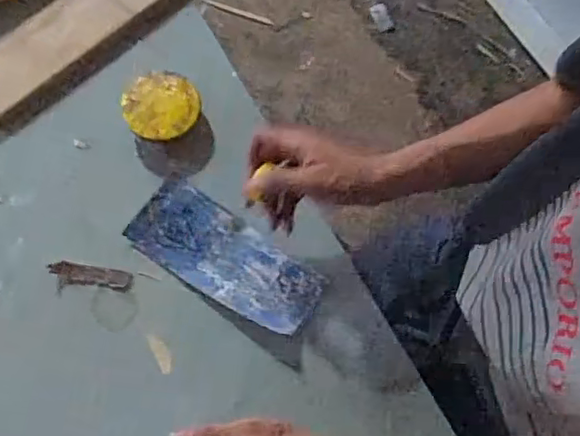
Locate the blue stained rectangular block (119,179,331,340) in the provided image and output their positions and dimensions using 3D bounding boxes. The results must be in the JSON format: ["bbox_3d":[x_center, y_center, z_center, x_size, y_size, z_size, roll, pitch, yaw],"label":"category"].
[{"bbox_3d":[-0.066,0.041,0.647,0.203,0.007,0.084,33,72,9],"label":"blue stained rectangular block"}]

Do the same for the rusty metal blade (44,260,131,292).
[{"bbox_3d":[-0.204,0.059,0.636,0.083,0.007,0.022,9,70,1],"label":"rusty metal blade"}]

